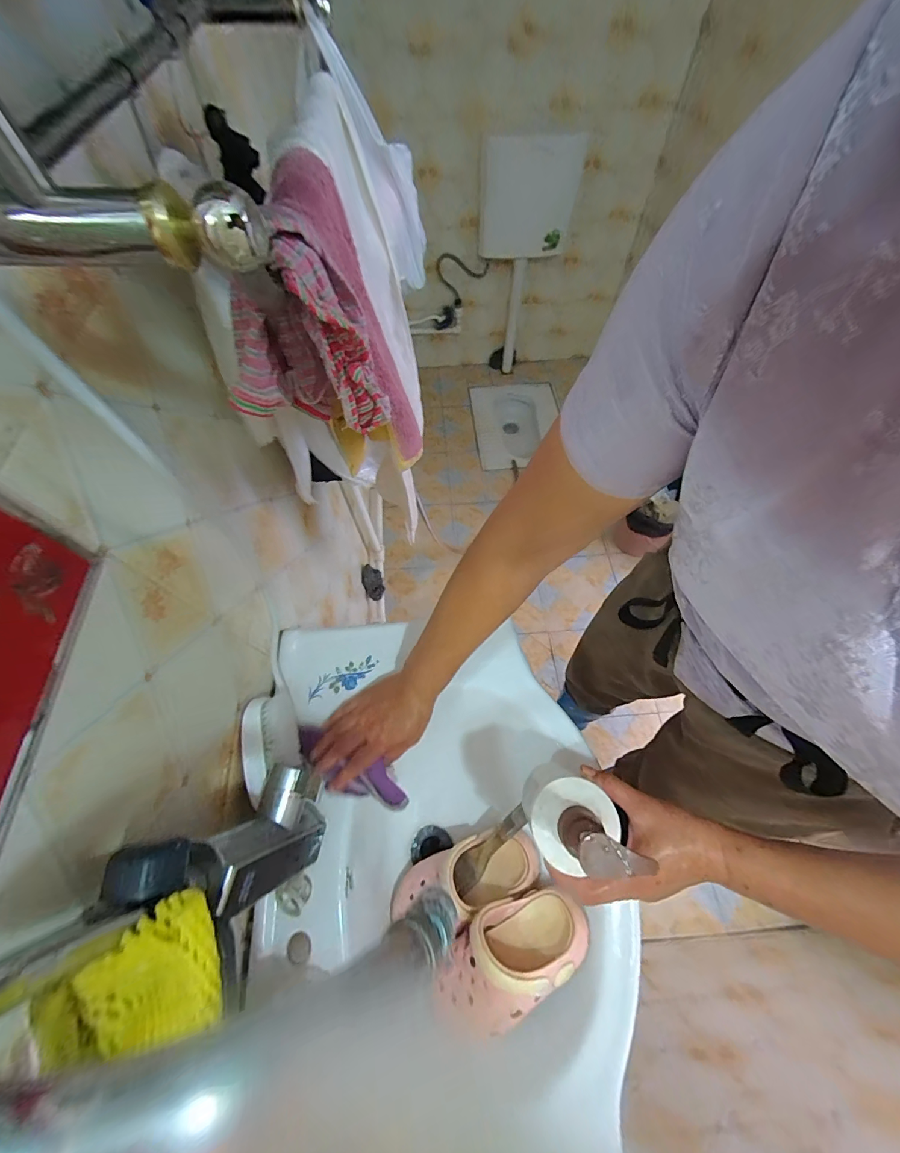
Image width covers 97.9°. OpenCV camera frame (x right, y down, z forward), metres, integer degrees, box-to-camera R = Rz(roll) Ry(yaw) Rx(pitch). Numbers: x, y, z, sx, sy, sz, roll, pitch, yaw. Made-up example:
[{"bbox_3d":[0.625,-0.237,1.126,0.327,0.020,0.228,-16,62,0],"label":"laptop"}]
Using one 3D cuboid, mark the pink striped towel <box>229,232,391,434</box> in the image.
[{"bbox_3d":[-0.095,-0.145,0.267,0.065,0.130,0.091,12,63,7],"label":"pink striped towel"}]

